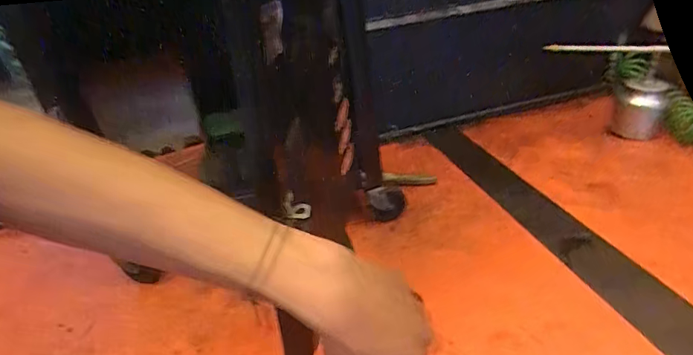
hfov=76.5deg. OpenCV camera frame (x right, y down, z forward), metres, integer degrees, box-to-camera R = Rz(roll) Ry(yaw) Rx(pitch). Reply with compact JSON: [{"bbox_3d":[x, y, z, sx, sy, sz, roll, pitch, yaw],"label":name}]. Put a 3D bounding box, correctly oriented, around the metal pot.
[{"bbox_3d":[0.705,-0.165,1.070,0.103,0.117,0.107,13,35,33],"label":"metal pot"}]

